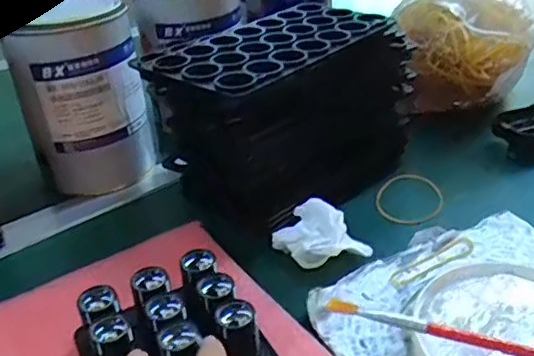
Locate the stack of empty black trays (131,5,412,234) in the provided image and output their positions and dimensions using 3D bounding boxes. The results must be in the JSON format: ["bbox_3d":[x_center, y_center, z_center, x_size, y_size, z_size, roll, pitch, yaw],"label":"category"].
[{"bbox_3d":[0.017,-0.060,0.474,0.217,0.126,0.120,-28,40,-36],"label":"stack of empty black trays"}]

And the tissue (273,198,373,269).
[{"bbox_3d":[0.039,0.041,0.415,0.066,0.034,0.043,-3,31,-2],"label":"tissue"}]

